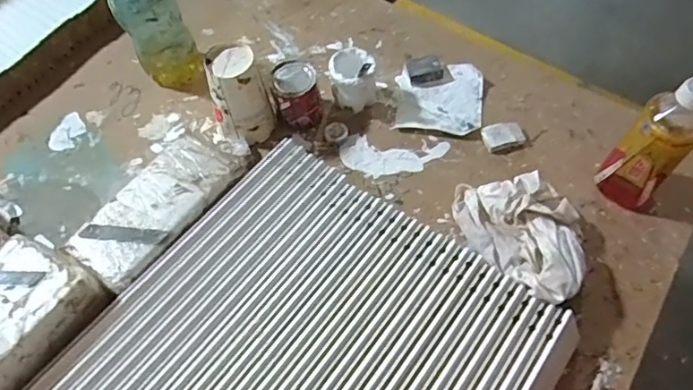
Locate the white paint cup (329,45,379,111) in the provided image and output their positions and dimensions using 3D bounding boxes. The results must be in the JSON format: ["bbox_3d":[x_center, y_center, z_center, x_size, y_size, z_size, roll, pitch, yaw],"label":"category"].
[{"bbox_3d":[0.010,-0.160,0.730,0.063,0.084,0.060,2,56,-2],"label":"white paint cup"}]

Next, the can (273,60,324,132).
[{"bbox_3d":[-0.064,-0.134,0.721,0.062,0.071,0.064,2,56,-2],"label":"can"}]

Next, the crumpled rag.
[{"bbox_3d":[0.213,0.040,0.613,0.120,0.072,0.175,-19,65,-15],"label":"crumpled rag"}]

